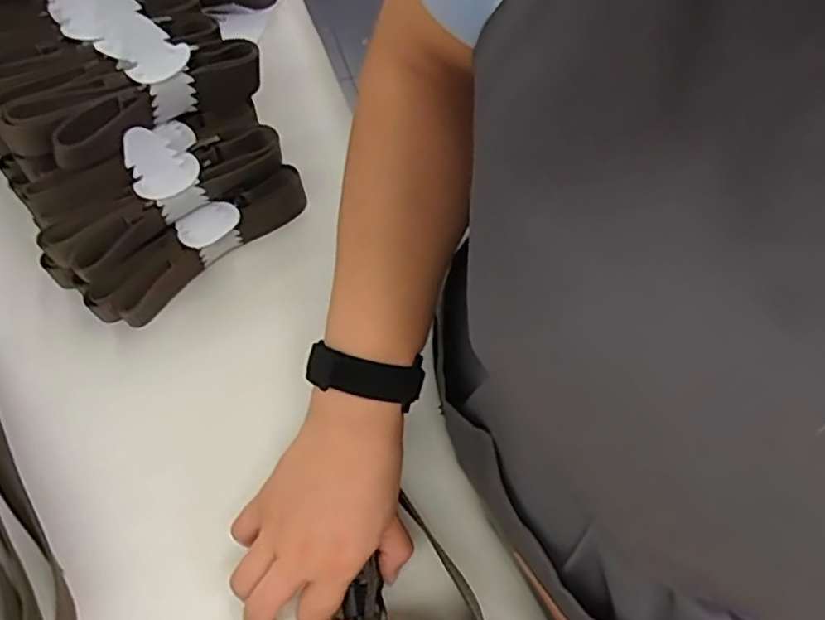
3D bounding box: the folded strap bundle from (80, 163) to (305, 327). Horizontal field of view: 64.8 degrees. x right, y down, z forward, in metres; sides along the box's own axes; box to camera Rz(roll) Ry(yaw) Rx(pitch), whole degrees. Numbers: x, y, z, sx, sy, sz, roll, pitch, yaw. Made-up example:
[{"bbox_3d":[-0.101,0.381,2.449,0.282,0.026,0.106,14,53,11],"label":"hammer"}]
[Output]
[{"bbox_3d":[-0.173,-0.056,0.533,0.194,0.045,0.042,-39,68,-18],"label":"folded strap bundle"}]

